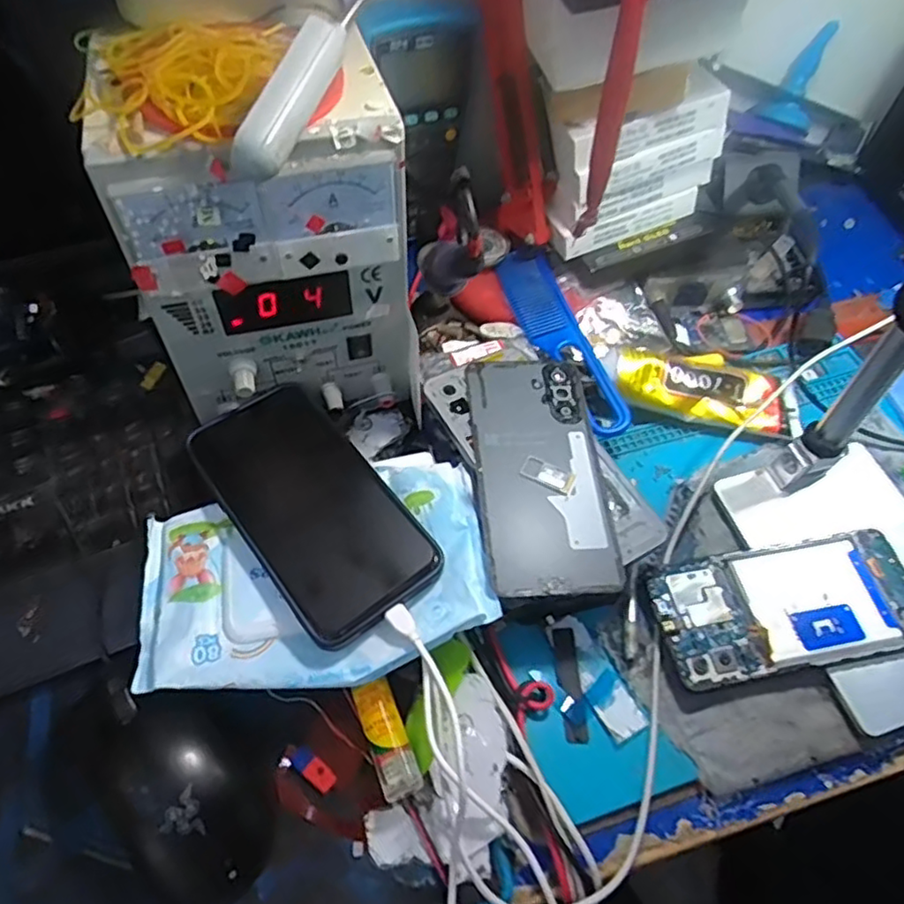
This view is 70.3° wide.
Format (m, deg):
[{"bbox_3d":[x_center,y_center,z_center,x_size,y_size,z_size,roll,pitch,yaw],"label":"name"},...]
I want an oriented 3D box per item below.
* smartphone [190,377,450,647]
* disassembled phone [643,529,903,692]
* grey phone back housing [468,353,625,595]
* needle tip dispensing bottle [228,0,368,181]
[{"bbox_3d":[-0.082,0.027,0.363,0.079,0.008,0.163,-33,60,-21],"label":"smartphone"},{"bbox_3d":[0.197,0.088,0.373,0.157,0.008,0.070,-8,58,-9],"label":"disassembled phone"},{"bbox_3d":[0.051,0.007,0.379,0.073,0.004,0.157,-3,57,-5],"label":"grey phone back housing"},{"bbox_3d":[-0.059,-0.165,0.273,0.015,0.020,0.120,20,71,9],"label":"needle tip dispensing bottle"}]

